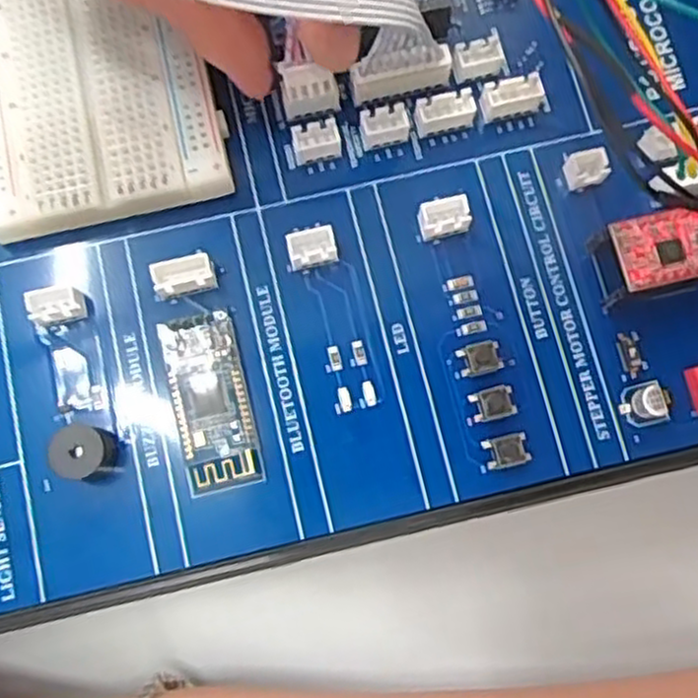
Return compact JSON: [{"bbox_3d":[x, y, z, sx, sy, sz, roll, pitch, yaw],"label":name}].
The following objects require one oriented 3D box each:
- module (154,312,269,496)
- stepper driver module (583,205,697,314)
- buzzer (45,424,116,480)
[{"bbox_3d":[-0.030,0.011,0.161,0.016,0.005,0.038,-14,78,-1],"label":"module"},{"bbox_3d":[0.065,-0.019,0.162,0.022,0.015,0.018,-12,78,-1],"label":"stepper driver module"},{"bbox_3d":[-0.055,0.022,0.156,0.013,0.009,0.011,1,78,2],"label":"buzzer"}]

